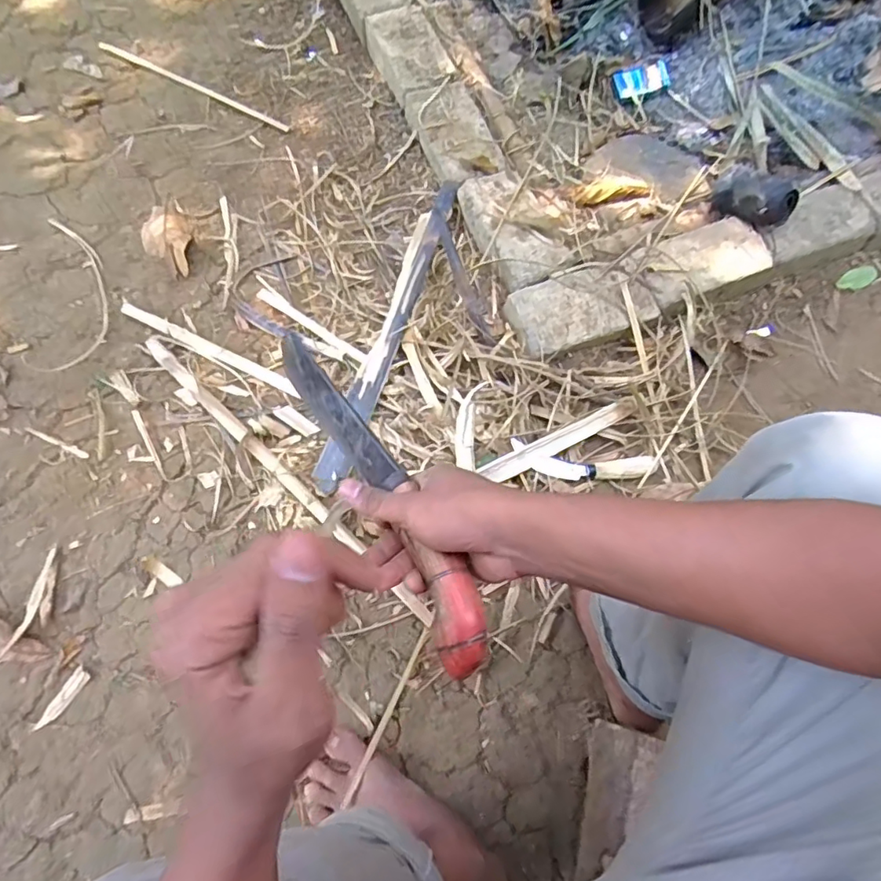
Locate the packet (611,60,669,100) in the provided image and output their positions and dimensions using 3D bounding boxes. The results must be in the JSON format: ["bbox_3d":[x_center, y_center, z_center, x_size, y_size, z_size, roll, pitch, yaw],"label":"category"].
[{"bbox_3d":[0.412,-0.734,1.148,0.112,0.017,0.065,-15,72,-7],"label":"packet"}]

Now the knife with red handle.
[{"bbox_3d":[-0.057,0.021,0.442,0.039,0.031,0.339,-28,54,-12],"label":"knife with red handle"}]

